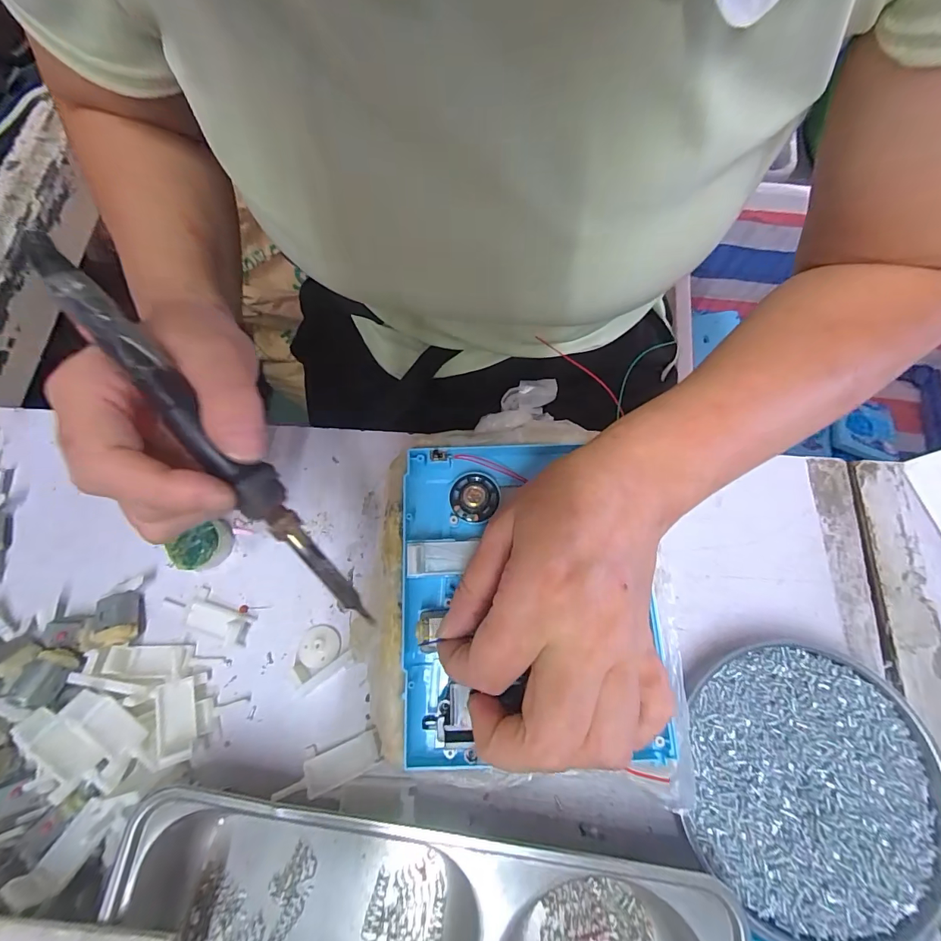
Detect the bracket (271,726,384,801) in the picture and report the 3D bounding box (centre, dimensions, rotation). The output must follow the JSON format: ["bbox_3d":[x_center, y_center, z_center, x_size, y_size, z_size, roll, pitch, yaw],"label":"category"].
[{"bbox_3d":[-0.077,0.161,0.232,0.057,0.012,0.021,-16,72,-5],"label":"bracket"}]

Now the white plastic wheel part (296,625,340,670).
[{"bbox_3d":[-0.090,0.105,0.253,0.023,0.007,0.023,0,71,0],"label":"white plastic wheel part"}]

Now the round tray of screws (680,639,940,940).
[{"bbox_3d":[0.178,0.165,0.222,0.123,0.020,0.131,0,71,0],"label":"round tray of screws"}]

